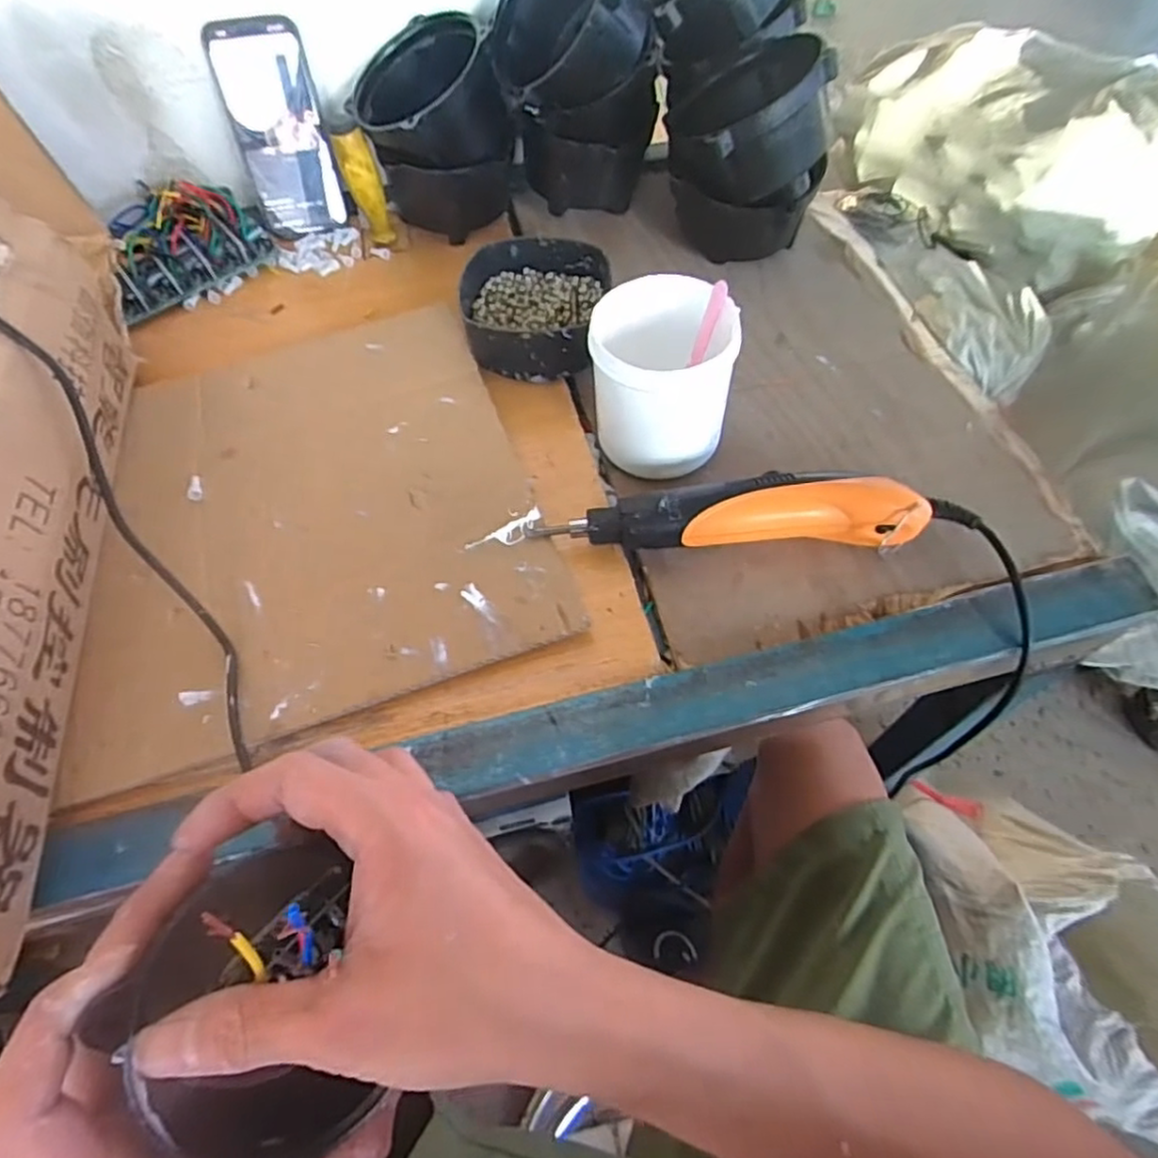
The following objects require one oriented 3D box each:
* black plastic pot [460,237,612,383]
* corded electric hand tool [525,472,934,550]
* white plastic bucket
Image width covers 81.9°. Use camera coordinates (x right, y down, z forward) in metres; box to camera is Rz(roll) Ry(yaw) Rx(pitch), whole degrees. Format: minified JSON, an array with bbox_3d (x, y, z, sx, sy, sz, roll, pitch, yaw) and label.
[{"bbox_3d":[-0.038,-0.219,0.548,0.110,0.055,0.122,6,59,6],"label":"black plastic pot"},{"bbox_3d":[0.096,-0.044,0.443,0.257,0.047,0.053,-1,59,1],"label":"corded electric hand tool"},{"bbox_3d":[0.058,-0.137,0.474,0.095,0.110,0.089,-1,59,1],"label":"white plastic bucket"}]

